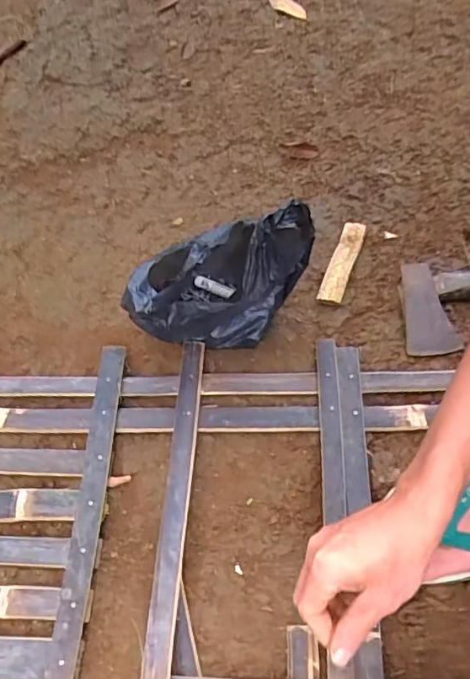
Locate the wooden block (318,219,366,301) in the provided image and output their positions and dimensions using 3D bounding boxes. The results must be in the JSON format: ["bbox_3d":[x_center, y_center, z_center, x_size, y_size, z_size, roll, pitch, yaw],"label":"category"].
[{"bbox_3d":[0.149,-0.108,0.750,0.030,0.015,0.141,17,61,14],"label":"wooden block"}]

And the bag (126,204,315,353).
[{"bbox_3d":[-0.018,-0.073,0.636,0.203,0.199,0.128,-3,58,3],"label":"bag"}]

